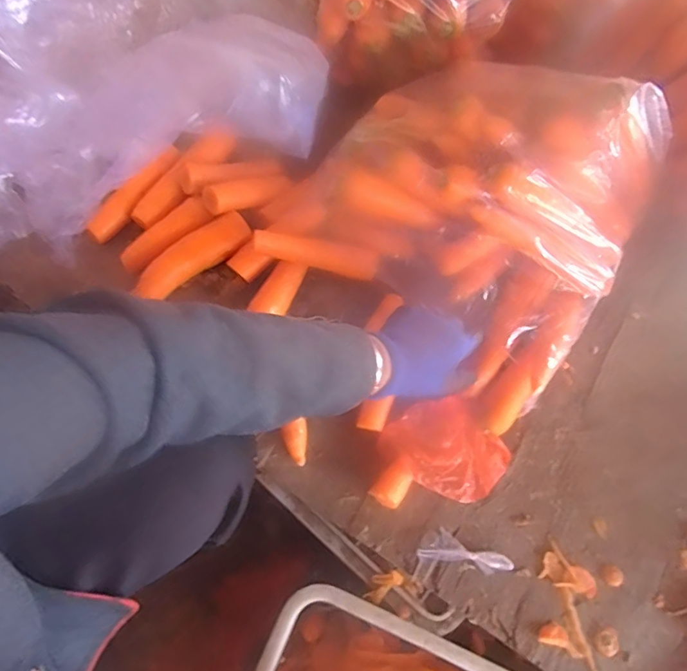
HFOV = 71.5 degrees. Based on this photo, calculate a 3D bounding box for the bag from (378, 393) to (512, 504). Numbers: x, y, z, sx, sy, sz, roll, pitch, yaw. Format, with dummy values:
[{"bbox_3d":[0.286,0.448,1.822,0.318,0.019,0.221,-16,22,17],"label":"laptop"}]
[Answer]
[{"bbox_3d":[0.113,0.126,0.522,0.101,0.028,0.119,-40,74,-18],"label":"bag"}]

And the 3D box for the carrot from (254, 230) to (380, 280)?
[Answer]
[{"bbox_3d":[-0.031,-0.098,0.573,0.153,0.026,0.031,9,64,-22],"label":"carrot"}]

